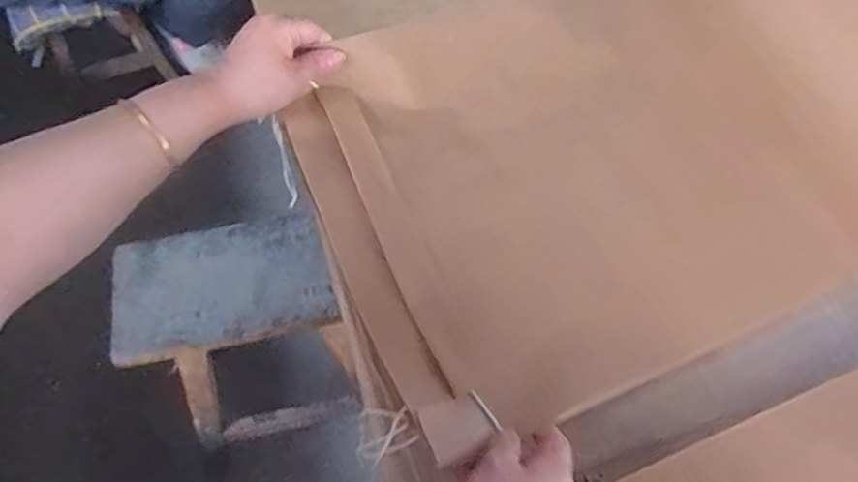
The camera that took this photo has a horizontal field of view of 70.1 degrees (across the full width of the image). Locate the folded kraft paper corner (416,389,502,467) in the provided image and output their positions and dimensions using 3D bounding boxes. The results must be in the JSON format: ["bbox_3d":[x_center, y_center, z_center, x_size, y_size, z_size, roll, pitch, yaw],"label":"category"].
[{"bbox_3d":[0.021,0.125,0.414,0.050,0.005,0.037,-15,62,-29],"label":"folded kraft paper corner"}]

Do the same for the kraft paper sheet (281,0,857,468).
[{"bbox_3d":[0.202,-0.107,0.506,0.581,0.120,0.352,-23,69,-11],"label":"kraft paper sheet"}]

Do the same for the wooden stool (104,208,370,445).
[{"bbox_3d":[-0.270,0.141,0.897,0.253,0.290,0.191,-11,59,-9],"label":"wooden stool"}]

